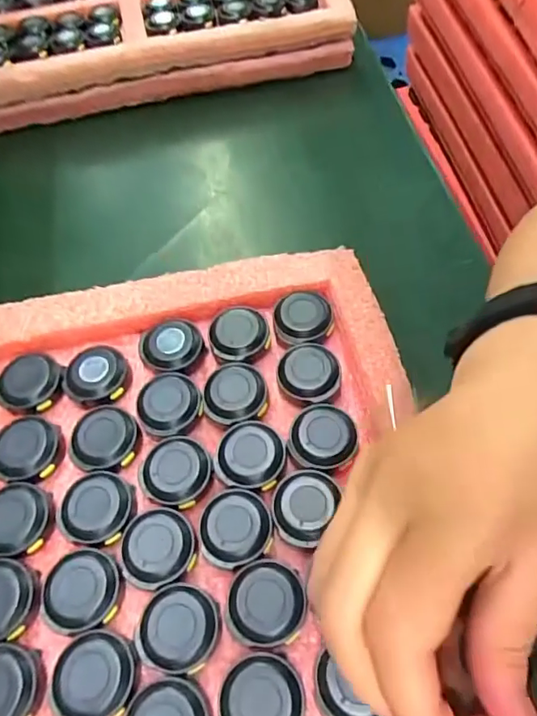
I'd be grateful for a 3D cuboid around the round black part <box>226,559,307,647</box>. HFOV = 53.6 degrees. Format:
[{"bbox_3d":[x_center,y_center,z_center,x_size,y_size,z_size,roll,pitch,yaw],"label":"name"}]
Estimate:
[{"bbox_3d":[0.000,0.092,0.200,0.028,0.013,0.029,-2,58,3],"label":"round black part"}]

